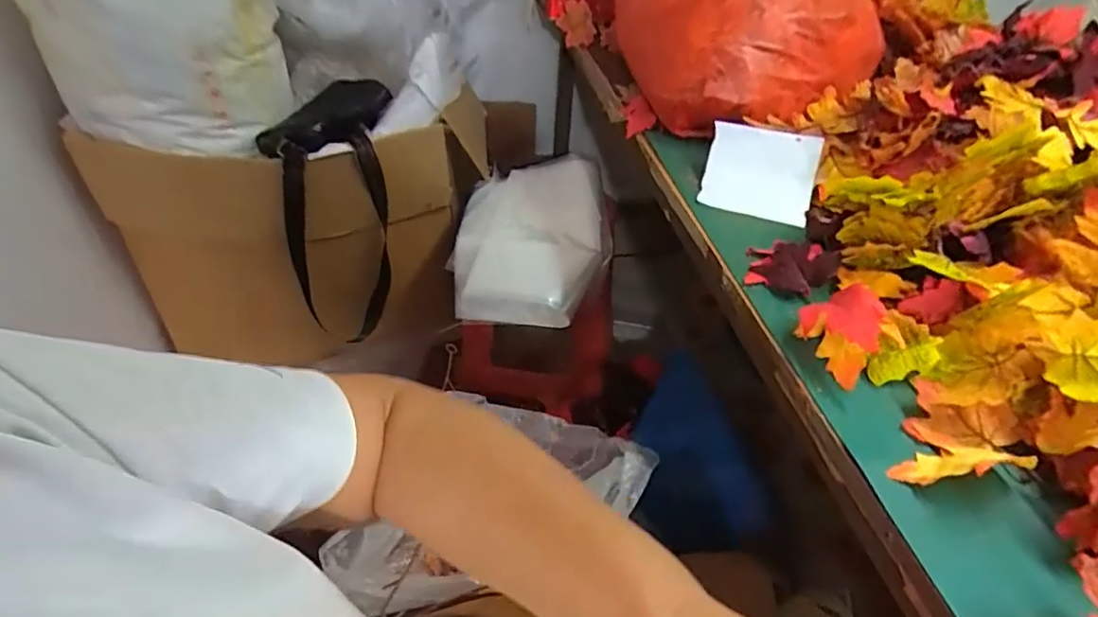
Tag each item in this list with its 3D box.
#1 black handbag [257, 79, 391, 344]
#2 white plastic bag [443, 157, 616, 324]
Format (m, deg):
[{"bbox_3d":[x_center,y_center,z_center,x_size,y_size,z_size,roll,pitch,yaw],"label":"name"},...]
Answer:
[{"bbox_3d":[-0.406,-0.170,1.152,0.211,0.487,0.163,-7,42,-12],"label":"black handbag"},{"bbox_3d":[-0.029,-0.138,1.160,0.289,0.166,0.391,7,41,3],"label":"white plastic bag"}]

